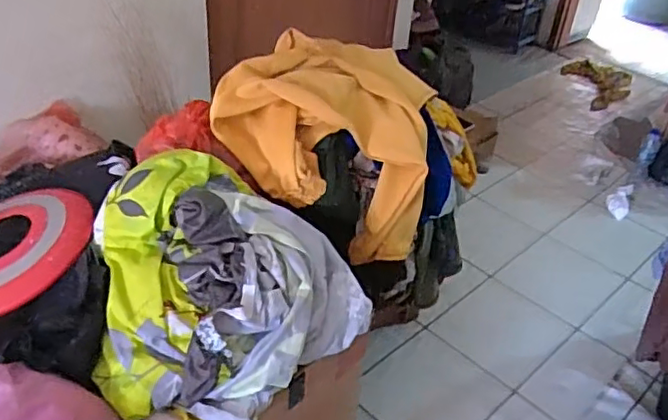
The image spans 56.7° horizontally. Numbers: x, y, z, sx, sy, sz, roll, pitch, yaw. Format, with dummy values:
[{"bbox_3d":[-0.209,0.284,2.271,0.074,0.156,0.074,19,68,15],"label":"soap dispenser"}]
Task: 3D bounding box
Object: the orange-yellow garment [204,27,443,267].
[{"bbox_3d":[-0.018,-0.144,1.254,0.390,0.303,0.402,4,37,-1],"label":"orange-yellow garment"}]

